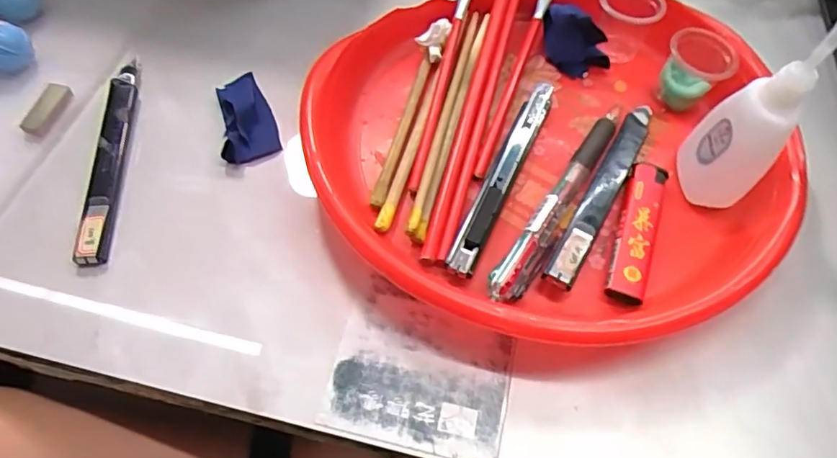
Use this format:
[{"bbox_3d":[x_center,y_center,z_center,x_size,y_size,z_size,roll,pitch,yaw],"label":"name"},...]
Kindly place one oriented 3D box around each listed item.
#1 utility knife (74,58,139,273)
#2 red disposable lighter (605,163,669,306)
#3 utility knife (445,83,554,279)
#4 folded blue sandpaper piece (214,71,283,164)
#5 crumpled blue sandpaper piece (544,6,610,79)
[{"bbox_3d":[-0.171,-0.043,0.310,0.018,0.012,0.137,-5,61,-2],"label":"utility knife"},{"bbox_3d":[0.111,0.001,0.281,0.019,0.008,0.079,18,63,10],"label":"red disposable lighter"},{"bbox_3d":[0.046,-0.032,0.299,0.015,0.008,0.135,22,64,12],"label":"utility knife"},{"bbox_3d":[-0.102,-0.068,0.325,0.031,0.014,0.063,-17,62,-9],"label":"folded blue sandpaper piece"},{"bbox_3d":[0.092,-0.117,0.338,0.028,0.023,0.048,-37,67,-18],"label":"crumpled blue sandpaper piece"}]

